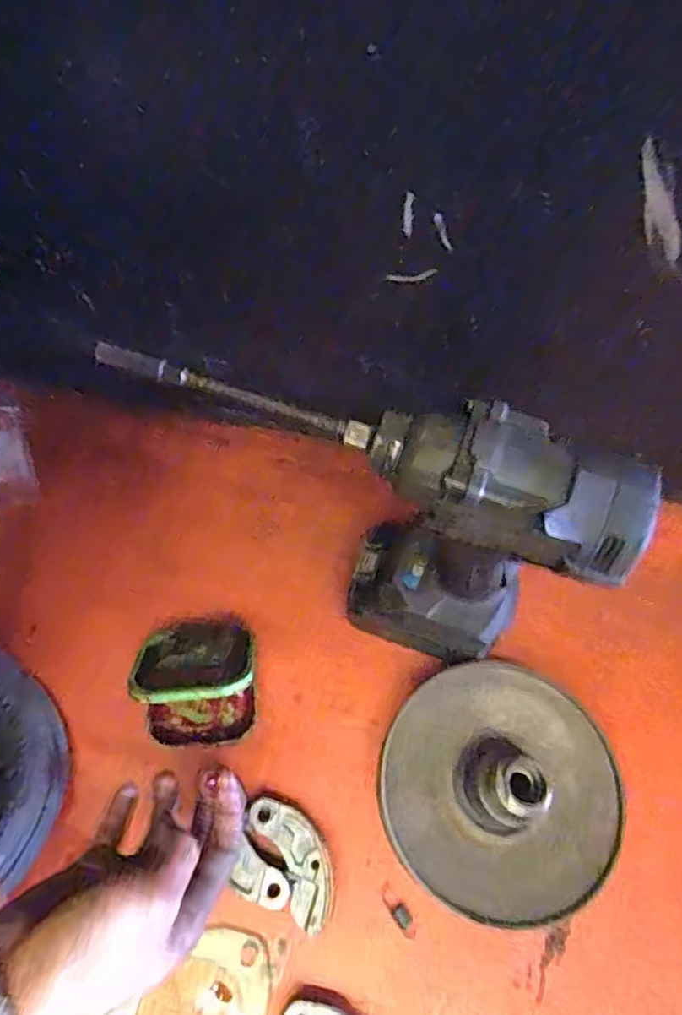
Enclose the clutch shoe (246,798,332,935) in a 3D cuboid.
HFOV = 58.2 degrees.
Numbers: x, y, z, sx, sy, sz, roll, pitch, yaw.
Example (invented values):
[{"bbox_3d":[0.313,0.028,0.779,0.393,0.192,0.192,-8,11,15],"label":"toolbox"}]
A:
[{"bbox_3d":[-0.030,0.231,0.406,0.036,0.020,0.081,-29,66,-15],"label":"clutch shoe"}]

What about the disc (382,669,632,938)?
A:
[{"bbox_3d":[0.107,0.179,0.398,0.152,0.085,0.150,0,62,-1],"label":"disc"}]

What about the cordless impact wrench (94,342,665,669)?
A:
[{"bbox_3d":[0.013,-0.003,0.391,0.276,0.239,0.067,32,67,12],"label":"cordless impact wrench"}]

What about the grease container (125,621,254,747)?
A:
[{"bbox_3d":[-0.100,0.120,0.433,0.078,0.082,0.083,-5,62,-4],"label":"grease container"}]

